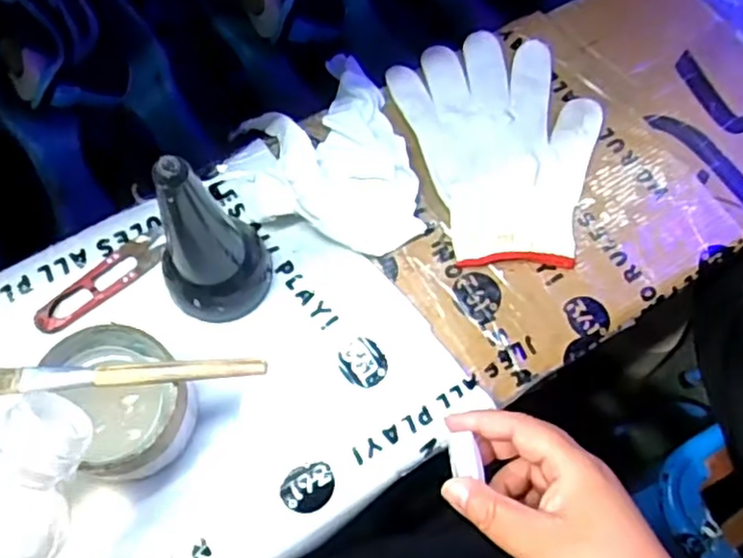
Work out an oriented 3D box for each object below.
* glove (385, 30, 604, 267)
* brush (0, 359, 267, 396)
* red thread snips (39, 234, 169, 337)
[{"bbox_3d":[0.102,-0.101,0.508,0.134,0.011,0.190,-16,70,-9],"label":"glove"},{"bbox_3d":[-0.134,0.050,0.372,0.150,0.010,0.015,-4,68,-4],"label":"brush"},{"bbox_3d":[-0.177,0.000,0.451,0.093,0.008,0.025,-39,75,-16],"label":"red thread snips"}]

